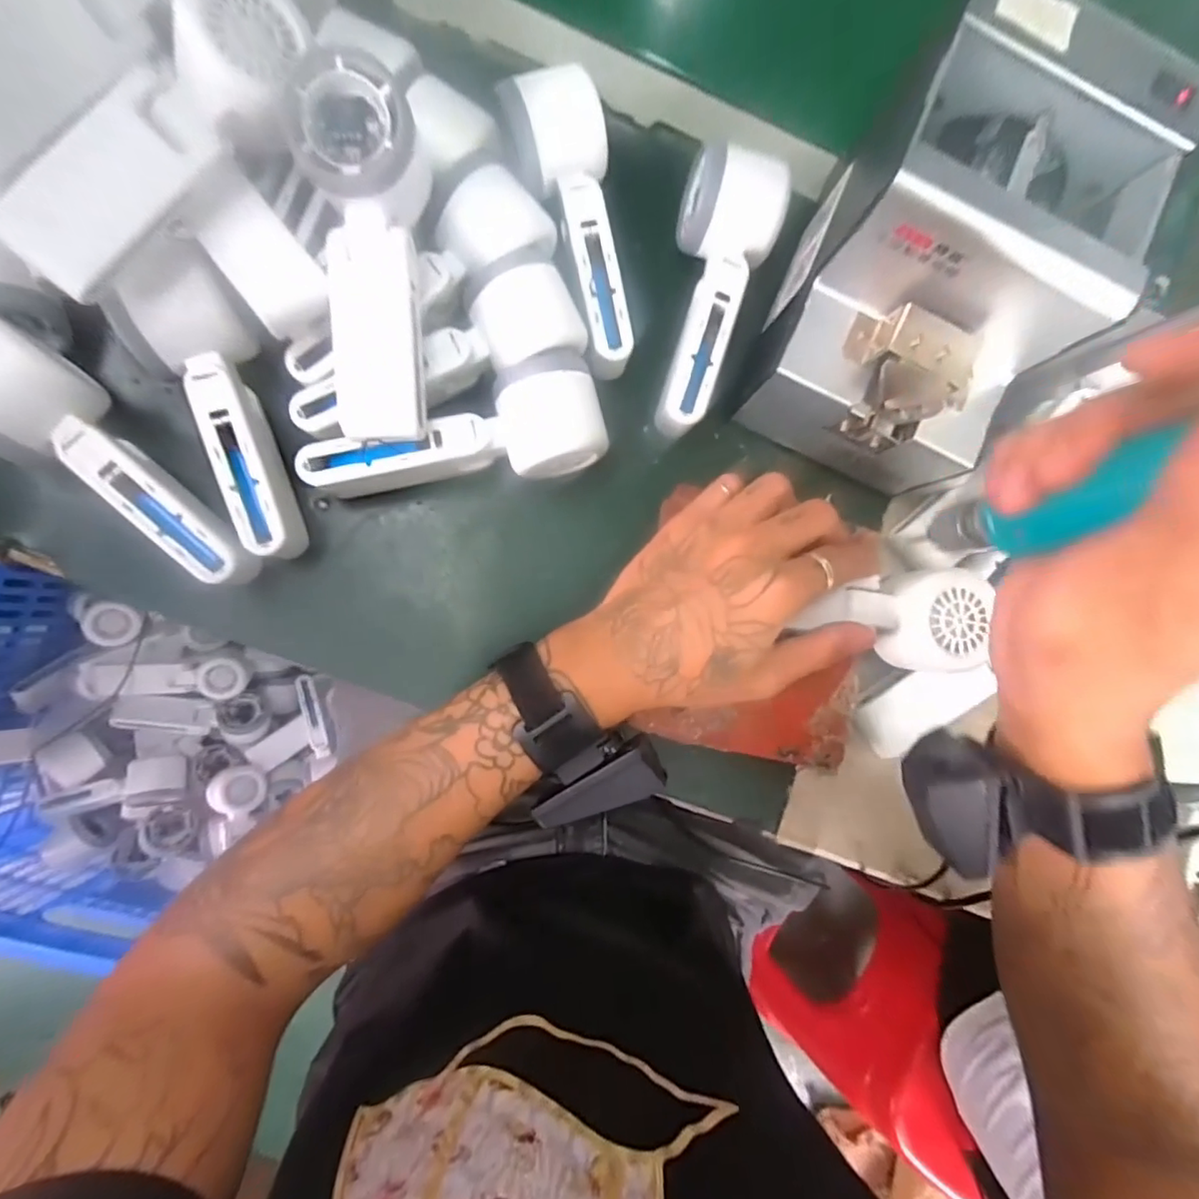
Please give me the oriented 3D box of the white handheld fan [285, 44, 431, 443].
[{"bbox_3d":[-0.114,-0.167,0.294,0.053,0.046,0.166,-2,104,-7],"label":"white handheld fan"}]

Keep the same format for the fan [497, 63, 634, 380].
[{"bbox_3d":[-0.008,-0.217,0.343,0.056,0.054,0.157,-18,89,-7],"label":"fan"}]

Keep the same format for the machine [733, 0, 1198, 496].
[{"bbox_3d":[0.179,-0.167,0.305,0.122,0.137,0.170,24,84,-5],"label":"machine"}]

